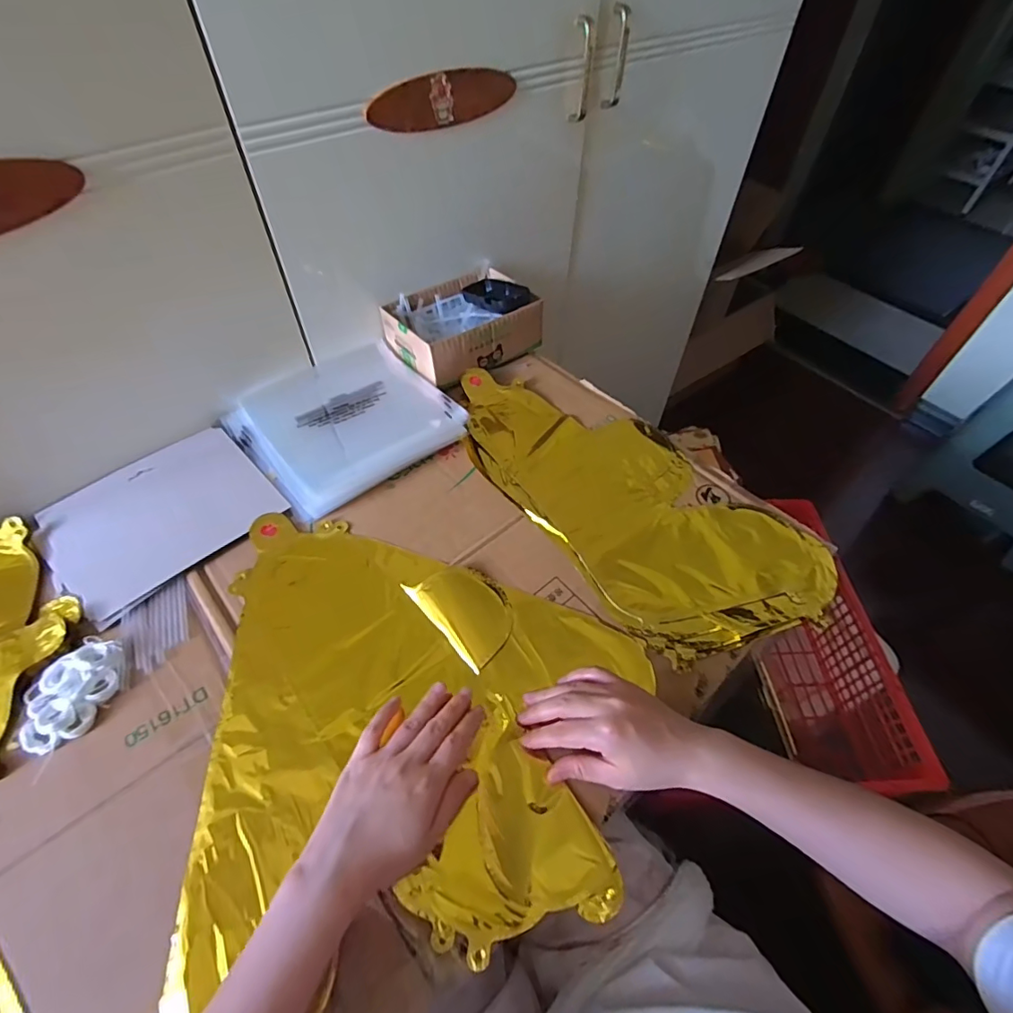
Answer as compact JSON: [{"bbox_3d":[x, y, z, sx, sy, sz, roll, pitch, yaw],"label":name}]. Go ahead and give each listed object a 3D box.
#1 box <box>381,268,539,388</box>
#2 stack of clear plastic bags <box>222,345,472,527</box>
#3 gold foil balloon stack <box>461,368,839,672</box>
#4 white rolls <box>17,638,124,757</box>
[{"bbox_3d":[-0.061,-0.251,0.709,0.185,0.073,0.142,-32,60,-23],"label":"box"},{"bbox_3d":[-0.195,-0.109,0.618,0.226,0.018,0.221,-35,61,-25],"label":"stack of clear plastic bags"},{"bbox_3d":[0.118,-0.018,0.571,0.211,0.019,0.444,-36,62,-25],"label":"gold foil balloon stack"},{"bbox_3d":[-0.362,0.153,0.426,0.058,0.010,0.088,9,53,6],"label":"white rolls"}]

